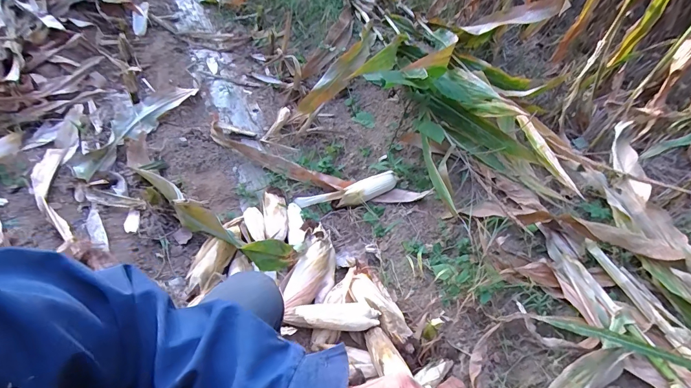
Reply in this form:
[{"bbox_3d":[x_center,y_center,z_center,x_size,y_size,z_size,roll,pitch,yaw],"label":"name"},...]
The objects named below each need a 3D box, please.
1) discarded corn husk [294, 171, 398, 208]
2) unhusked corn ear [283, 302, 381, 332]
[{"bbox_3d":[0.020,-0.006,1.286,0.365,0.050,0.090,-11,52,-22],"label":"discarded corn husk"},{"bbox_3d":[-0.035,0.313,0.951,0.237,0.044,0.067,8,47,-6],"label":"unhusked corn ear"}]

